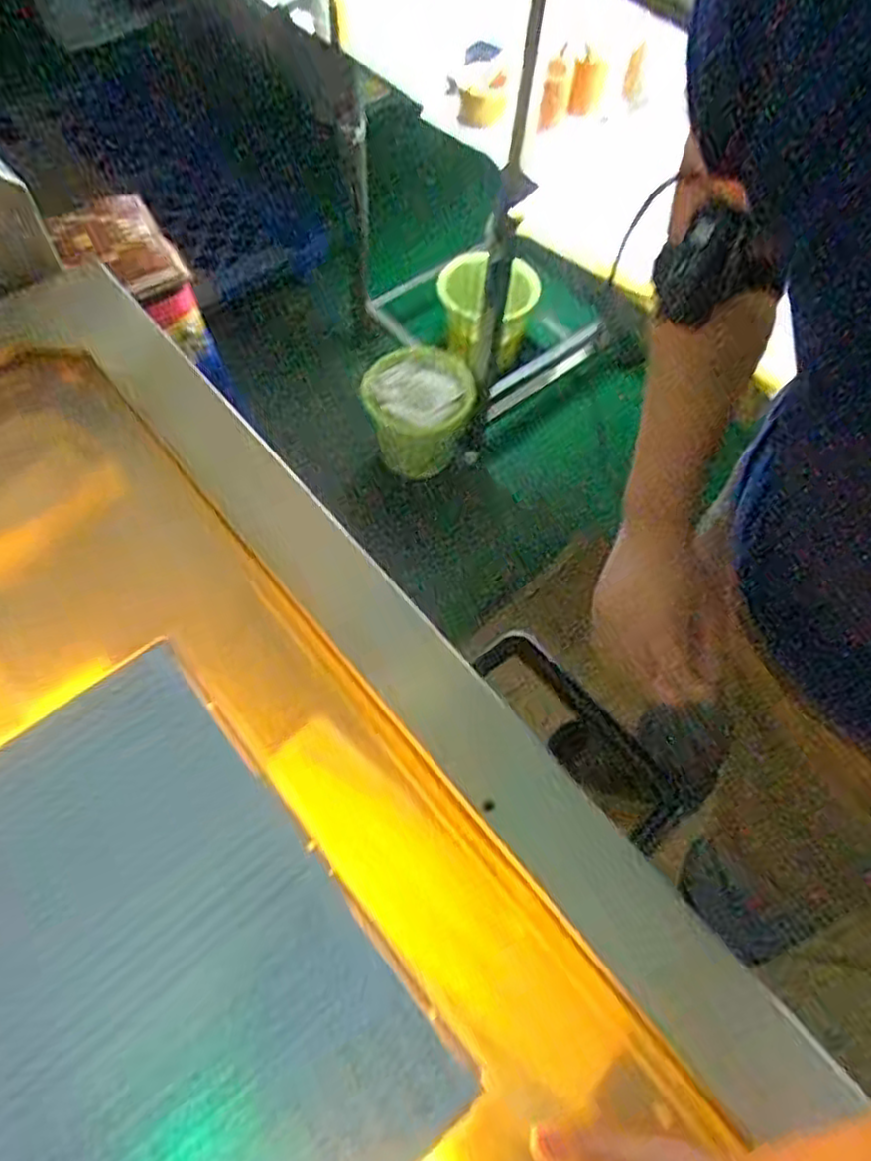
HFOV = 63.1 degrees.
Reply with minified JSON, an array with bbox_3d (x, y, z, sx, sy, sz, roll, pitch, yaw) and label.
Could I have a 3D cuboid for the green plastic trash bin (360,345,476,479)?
[{"bbox_3d":[-0.045,-0.436,1.842,0.269,0.209,0.253,-5,61,-5],"label":"green plastic trash bin"}]

